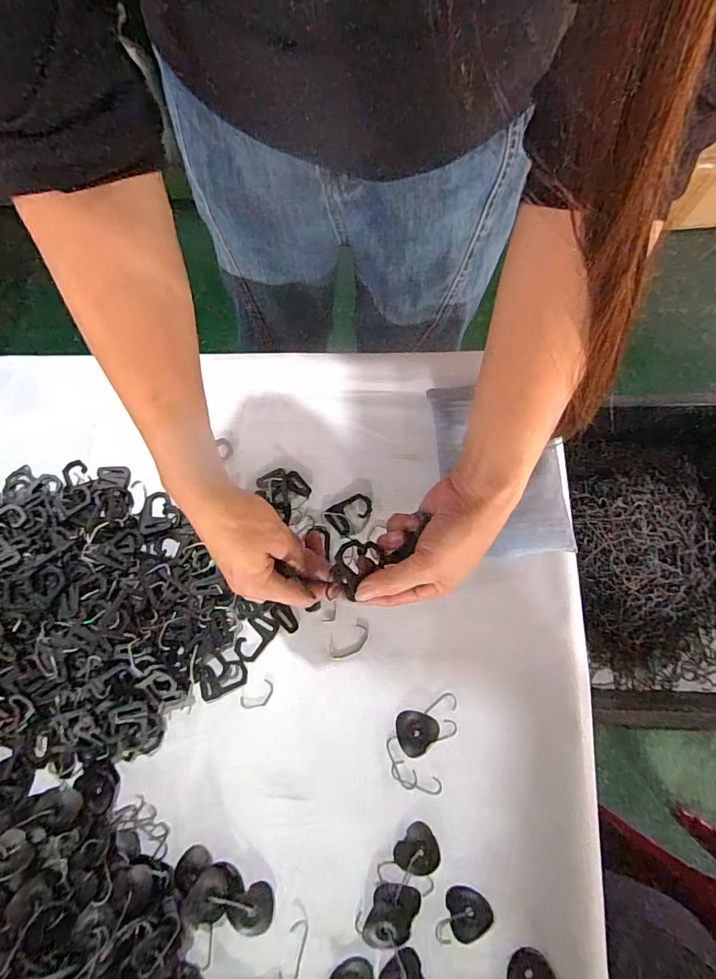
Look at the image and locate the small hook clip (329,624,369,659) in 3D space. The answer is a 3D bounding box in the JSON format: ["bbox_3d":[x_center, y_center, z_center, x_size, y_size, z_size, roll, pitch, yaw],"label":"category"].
[{"bbox_3d":[-0.008,0.136,0.429,0.038,0.004,0.023,-22,77,-2],"label":"small hook clip"}]

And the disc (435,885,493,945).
[{"bbox_3d":[0.083,0.334,0.372,0.036,0.005,0.041,20,79,7],"label":"disc"}]

